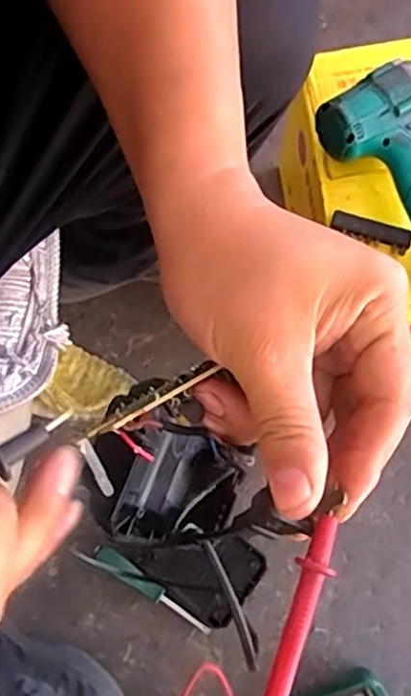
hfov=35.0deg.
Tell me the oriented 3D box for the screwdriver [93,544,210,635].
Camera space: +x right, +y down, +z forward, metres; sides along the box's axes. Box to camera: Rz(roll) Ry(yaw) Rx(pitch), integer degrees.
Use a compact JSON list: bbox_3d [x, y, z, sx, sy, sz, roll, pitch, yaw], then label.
[{"bbox_3d":[-0.060,0.266,0.717,0.149,0.022,0.023,33,78,10],"label":"screwdriver"}]

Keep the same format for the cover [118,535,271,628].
[{"bbox_3d":[-0.014,0.234,0.724,0.141,0.025,0.094,33,78,10],"label":"cover"}]

